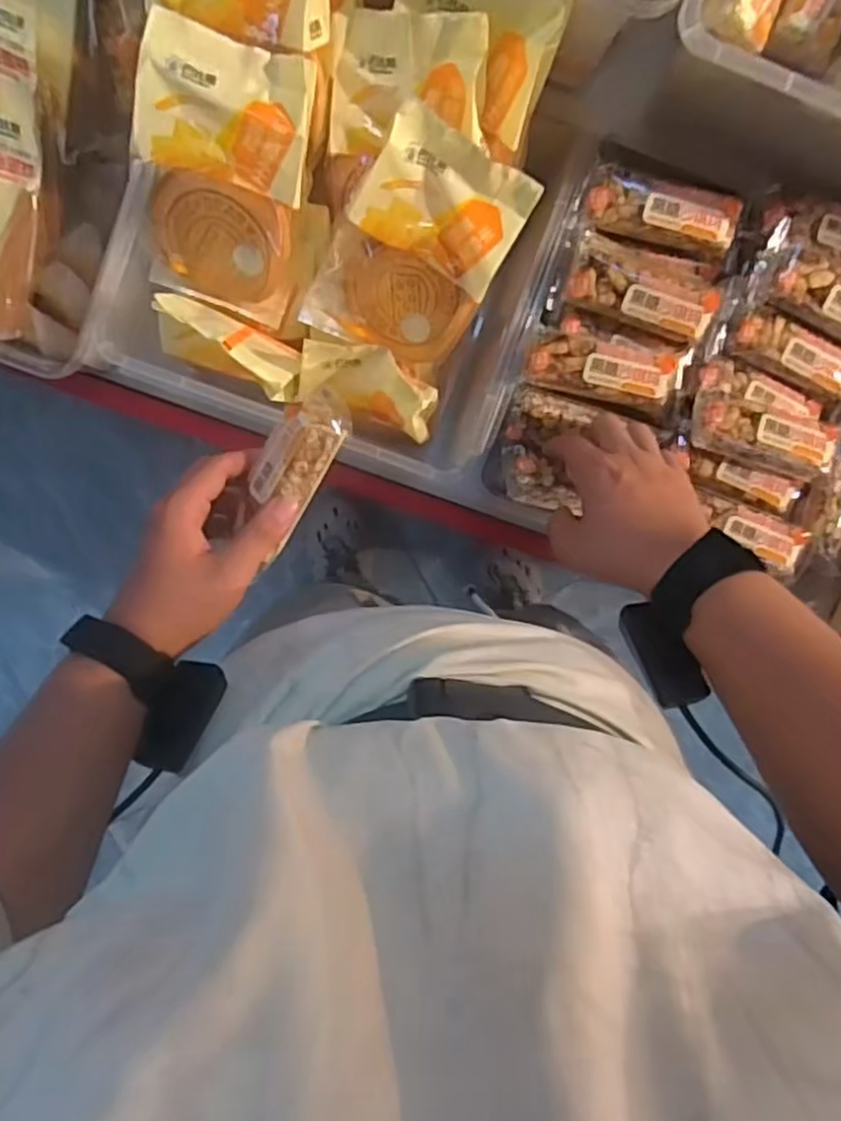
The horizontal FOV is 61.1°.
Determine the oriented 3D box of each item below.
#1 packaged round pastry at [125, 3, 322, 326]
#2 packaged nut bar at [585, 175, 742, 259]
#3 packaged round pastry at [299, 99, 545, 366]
[{"bbox_3d":[-0.137,-0.255,0.491,0.106,0.030,0.173,17,136,-6],"label":"packaged round pastry"},{"bbox_3d":[0.176,-0.254,0.521,0.105,0.024,0.039,12,96,-4],"label":"packaged nut bar"},{"bbox_3d":[-0.005,-0.213,0.502,0.108,0.025,0.167,28,134,-12],"label":"packaged round pastry"}]

